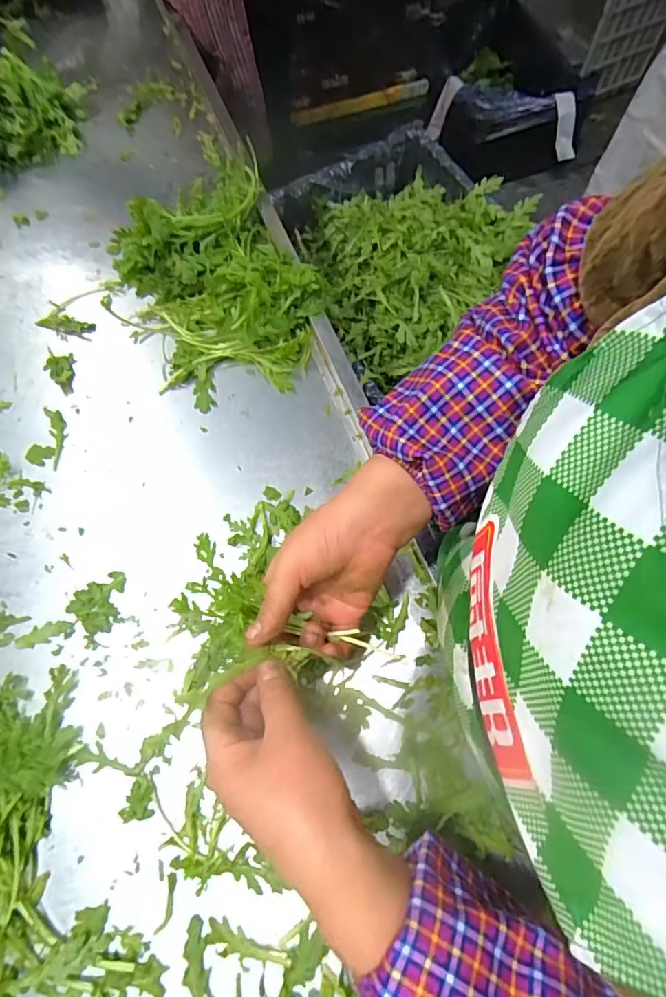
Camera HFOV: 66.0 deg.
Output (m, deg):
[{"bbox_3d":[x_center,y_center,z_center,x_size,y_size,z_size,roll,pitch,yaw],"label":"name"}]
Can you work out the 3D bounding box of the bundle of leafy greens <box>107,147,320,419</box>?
[{"bbox_3d":[-0.140,-0.249,0.570,0.210,0.063,0.308,-26,68,-8],"label":"bundle of leafy greens"}]

